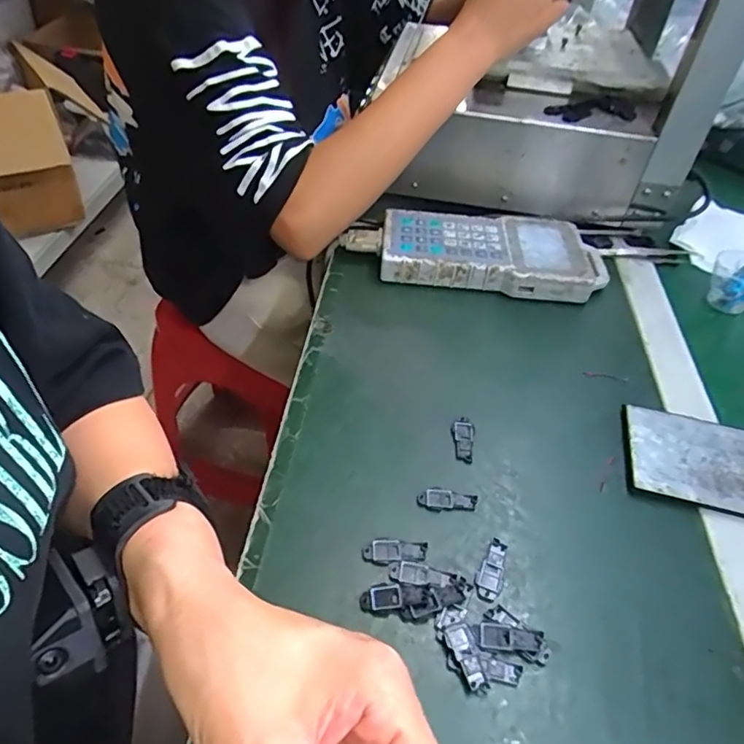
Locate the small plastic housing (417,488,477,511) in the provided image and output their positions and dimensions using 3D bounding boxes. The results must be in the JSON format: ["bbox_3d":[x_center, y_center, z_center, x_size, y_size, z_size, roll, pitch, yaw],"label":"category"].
[{"bbox_3d":[0.051,0.086,0.381,0.040,0.004,0.013,6,45,2],"label":"small plastic housing"}]

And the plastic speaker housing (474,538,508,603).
[{"bbox_3d":[0.075,0.122,0.348,0.016,0.004,0.041,22,48,17],"label":"plastic speaker housing"}]

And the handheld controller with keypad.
[{"bbox_3d":[0.106,-0.125,0.582,0.264,0.039,0.109,6,45,2],"label":"handheld controller with keypad"}]

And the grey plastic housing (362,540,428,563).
[{"bbox_3d":[0.015,0.111,0.352,0.039,0.004,0.014,1,45,-2],"label":"grey plastic housing"}]

